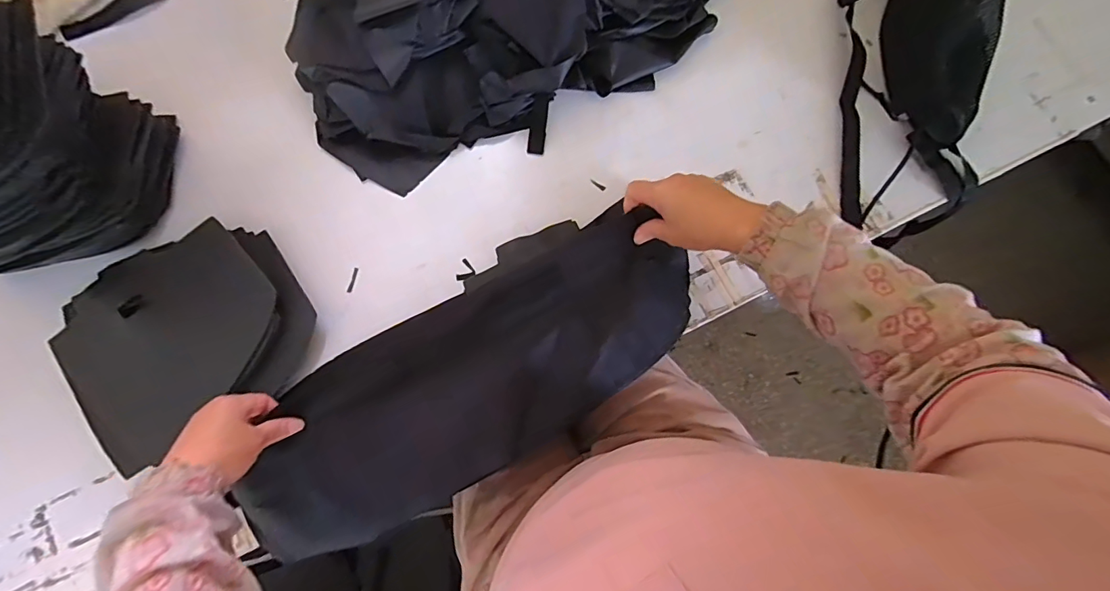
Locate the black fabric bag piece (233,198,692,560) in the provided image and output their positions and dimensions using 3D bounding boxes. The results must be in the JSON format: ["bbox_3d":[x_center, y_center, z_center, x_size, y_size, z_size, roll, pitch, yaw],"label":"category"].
[{"bbox_3d":[-0.087,0.092,0.511,0.511,0.043,0.186,-31,80,-4],"label":"black fabric bag piece"}]

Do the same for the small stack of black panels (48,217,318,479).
[{"bbox_3d":[-0.409,0.040,0.520,0.250,0.020,0.216,-28,77,-7],"label":"small stack of black panels"}]

